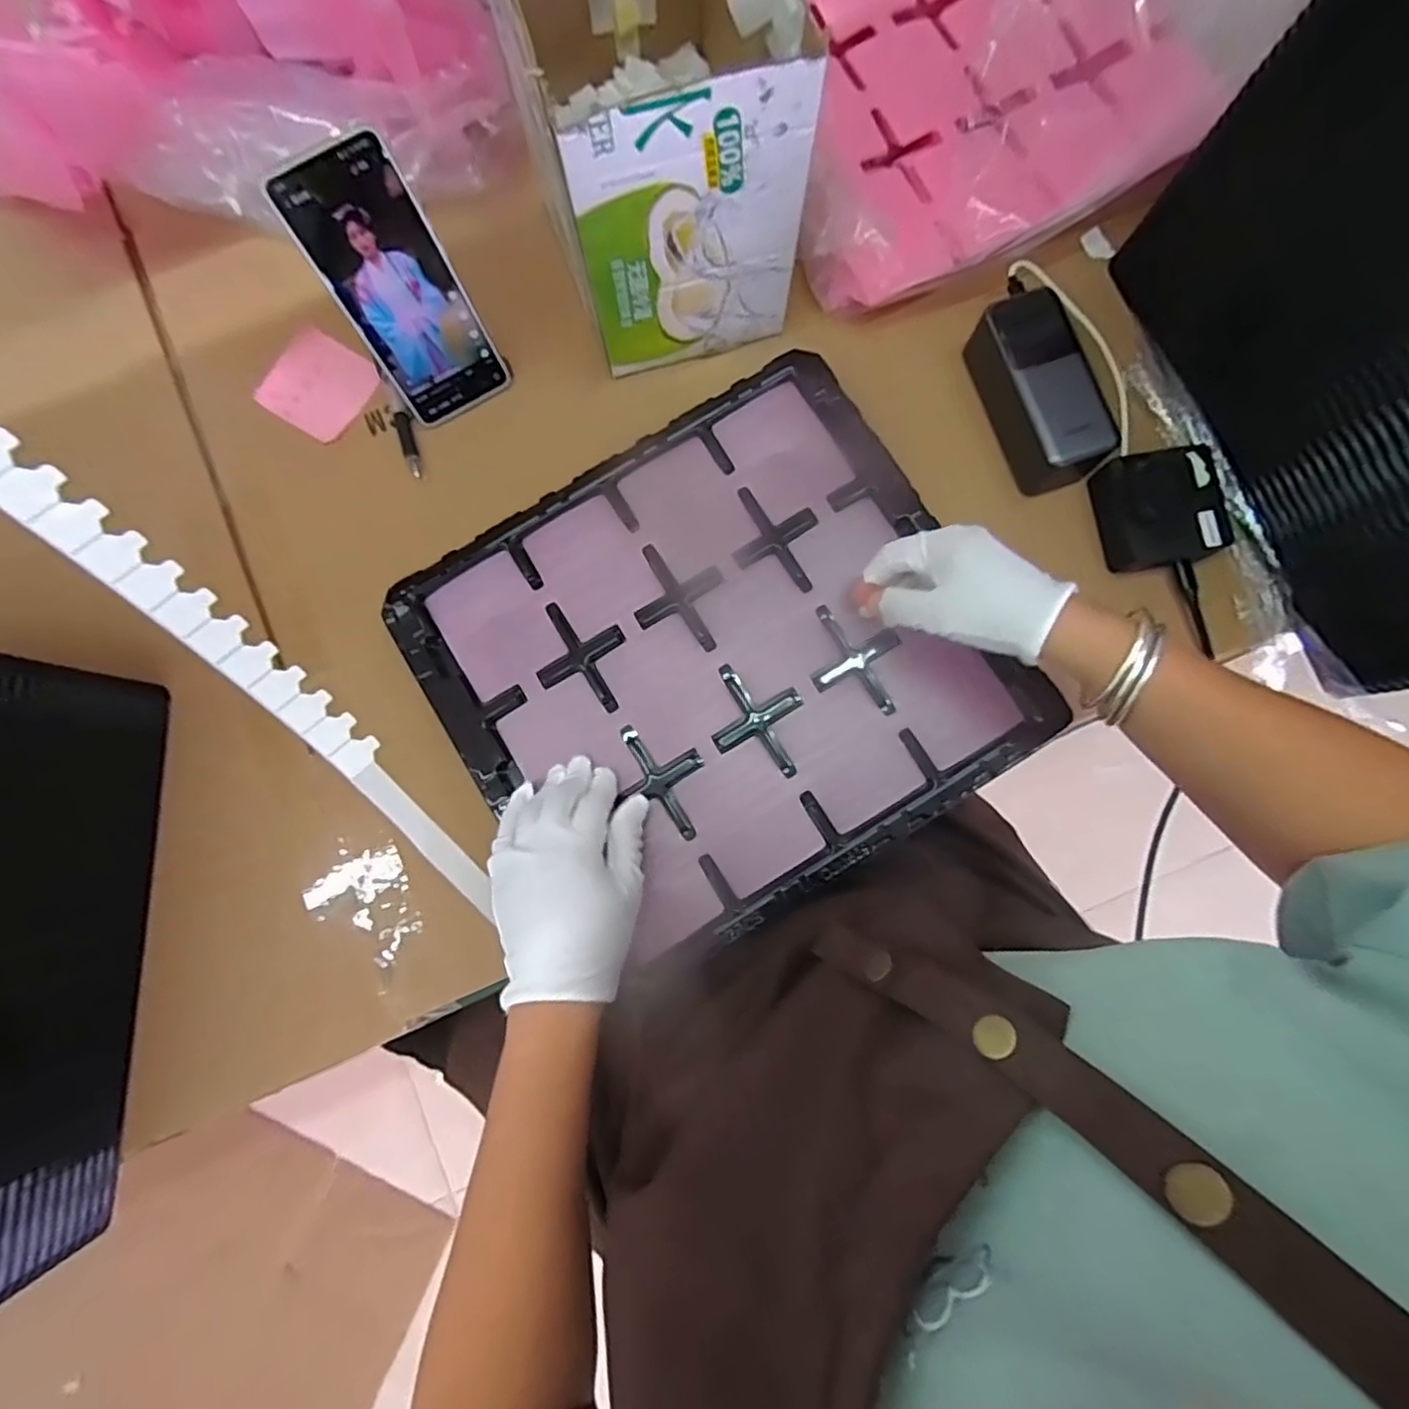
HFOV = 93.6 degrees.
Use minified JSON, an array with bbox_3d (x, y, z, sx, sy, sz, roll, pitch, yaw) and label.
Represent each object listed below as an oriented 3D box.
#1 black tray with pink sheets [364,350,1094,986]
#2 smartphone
[{"bbox_3d":[0.007,-0.030,0.469,0.360,0.039,0.330,-31,79,-6],"label":"black tray with pink sheets"},{"bbox_3d":[-0.207,-0.281,0.456,0.078,0.166,0.006,-29,52,-3],"label":"smartphone"}]

